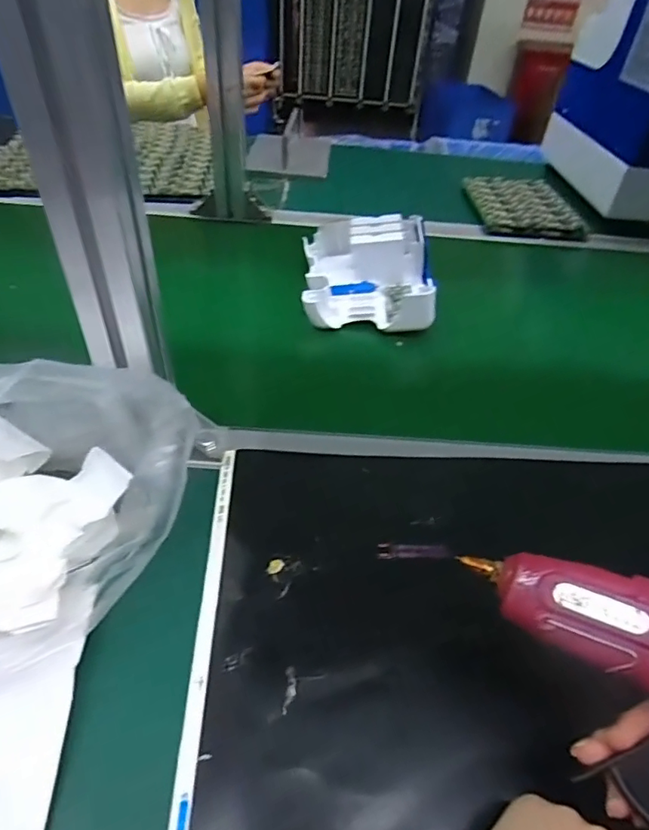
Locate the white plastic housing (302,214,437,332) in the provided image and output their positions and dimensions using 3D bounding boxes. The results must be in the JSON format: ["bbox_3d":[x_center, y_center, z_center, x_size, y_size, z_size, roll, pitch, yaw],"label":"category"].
[{"bbox_3d":[0.049,-0.167,0.576,0.138,0.062,0.163,3,45,-3],"label":"white plastic housing"}]

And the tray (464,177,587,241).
[{"bbox_3d":[0.302,-0.325,0.791,0.144,0.023,0.198,2,45,-4],"label":"tray"}]

